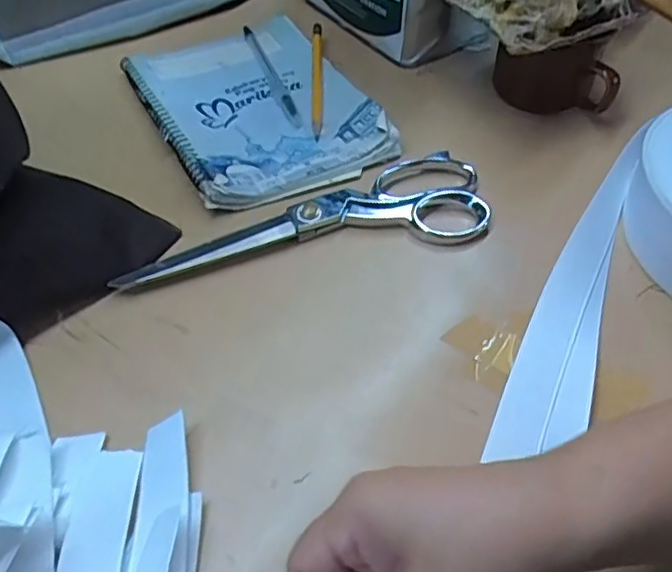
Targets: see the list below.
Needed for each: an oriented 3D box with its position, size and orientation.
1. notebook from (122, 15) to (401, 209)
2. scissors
[{"bbox_3d":[-0.064,-0.142,0.484,0.147,0.019,0.203,-21,54,-17],"label":"notebook"},{"bbox_3d":[-0.017,-0.047,0.408,0.237,0.016,0.073,-10,52,-9],"label":"scissors"}]

